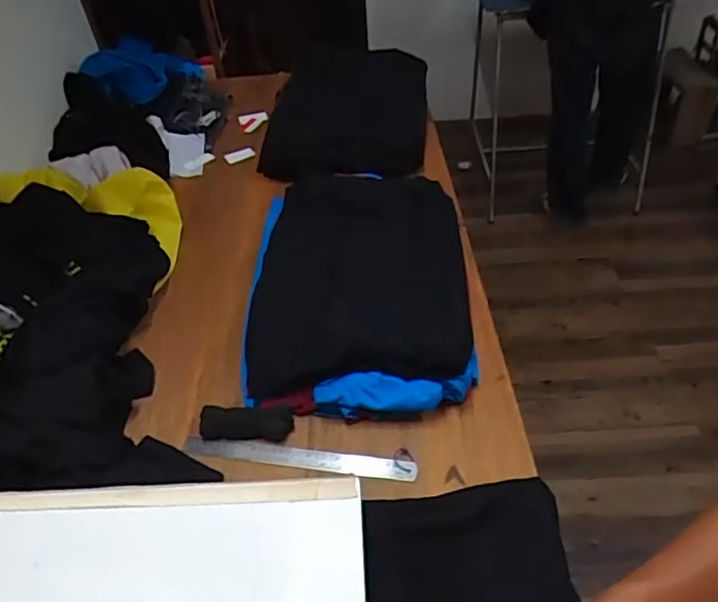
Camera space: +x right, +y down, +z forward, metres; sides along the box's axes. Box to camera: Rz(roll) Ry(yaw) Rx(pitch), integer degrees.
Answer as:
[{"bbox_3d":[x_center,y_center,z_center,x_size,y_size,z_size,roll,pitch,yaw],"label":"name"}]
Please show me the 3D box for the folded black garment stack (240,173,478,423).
[{"bbox_3d":[-0.001,-0.042,1.024,0.361,0.085,0.550,-1,43,3],"label":"folded black garment stack"}]

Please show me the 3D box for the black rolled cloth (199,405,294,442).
[{"bbox_3d":[-0.158,0.171,0.845,0.128,0.030,0.044,0,43,5],"label":"black rolled cloth"}]

